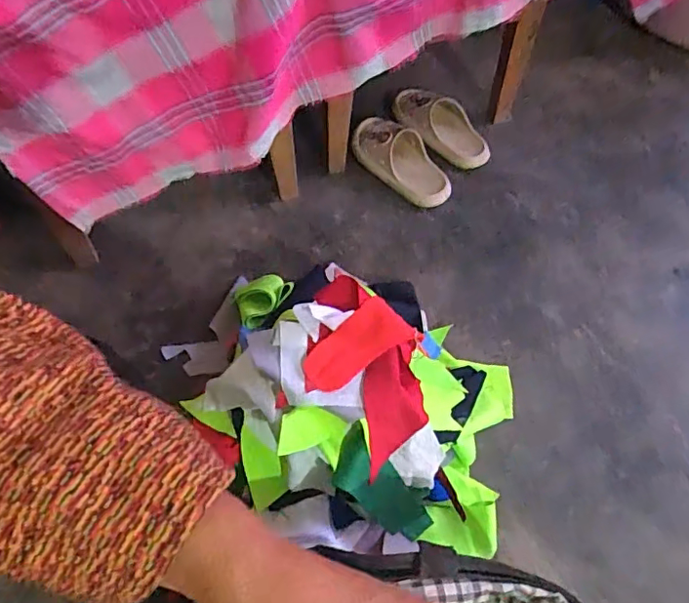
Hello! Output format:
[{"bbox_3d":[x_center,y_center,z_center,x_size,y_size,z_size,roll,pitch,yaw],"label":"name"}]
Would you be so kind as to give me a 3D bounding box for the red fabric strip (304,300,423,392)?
[{"bbox_3d":[0.012,0.048,0.618,0.127,0.021,0.061,-30,61,-17],"label":"red fabric strip"}]

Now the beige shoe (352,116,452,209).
[{"bbox_3d":[0.094,-0.255,0.977,0.100,0.072,0.217,-31,61,-18],"label":"beige shoe"}]

